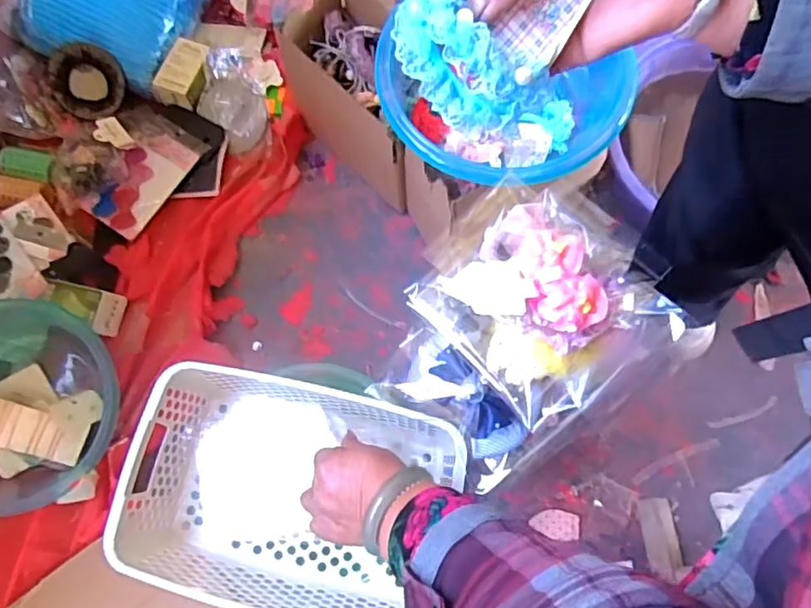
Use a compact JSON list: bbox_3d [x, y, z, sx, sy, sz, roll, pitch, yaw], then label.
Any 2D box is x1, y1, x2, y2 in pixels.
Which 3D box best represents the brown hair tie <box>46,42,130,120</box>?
[{"bbox_3d":[-0.415,-0.290,0.784,0.090,0.016,0.092,-2,117,-3],"label":"brown hair tie"}]

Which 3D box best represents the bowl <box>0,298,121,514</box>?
[{"bbox_3d":[-0.452,0.108,0.676,0.230,0.065,0.222,1,73,-2],"label":"bowl"}]

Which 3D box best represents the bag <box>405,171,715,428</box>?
[{"bbox_3d":[0.104,0.001,0.466,0.152,0.076,0.181,-41,76,-10],"label":"bag"}]

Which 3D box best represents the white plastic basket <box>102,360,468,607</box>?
[{"bbox_3d":[-0.112,0.180,0.580,0.284,0.108,0.194,14,73,2],"label":"white plastic basket"}]

